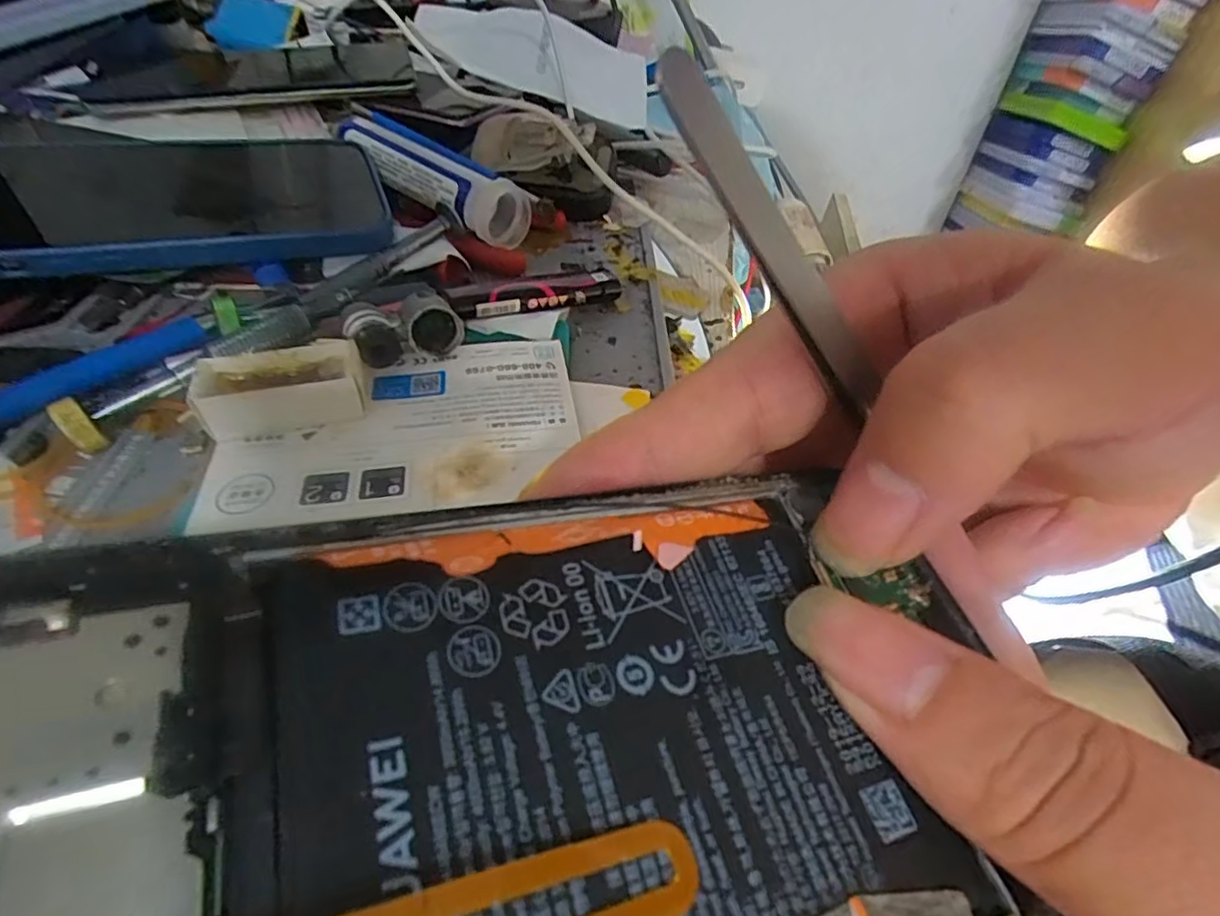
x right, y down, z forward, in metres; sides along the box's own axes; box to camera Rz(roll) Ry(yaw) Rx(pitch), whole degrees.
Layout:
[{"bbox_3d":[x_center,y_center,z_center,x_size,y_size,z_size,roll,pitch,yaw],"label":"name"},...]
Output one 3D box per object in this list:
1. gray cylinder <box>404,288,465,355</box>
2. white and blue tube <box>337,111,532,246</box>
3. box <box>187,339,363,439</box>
[{"bbox_3d":[-0.065,-0.050,0.230,0.019,0.020,0.018,-11,47,-15],"label":"gray cylinder"},{"bbox_3d":[-0.089,-0.143,0.313,0.103,0.029,0.030,32,50,7],"label":"white and blue tube"},{"bbox_3d":[-0.106,-0.022,0.202,0.047,0.018,0.022,-11,47,-15],"label":"box"}]

